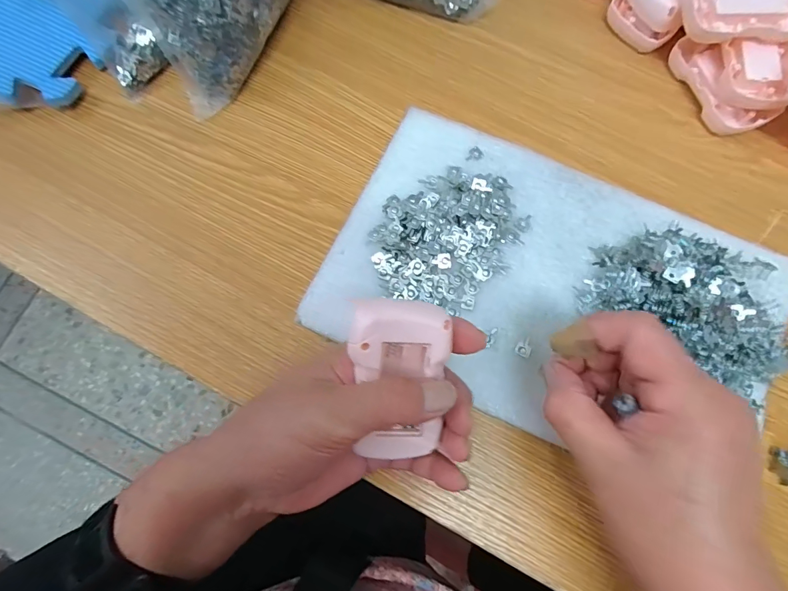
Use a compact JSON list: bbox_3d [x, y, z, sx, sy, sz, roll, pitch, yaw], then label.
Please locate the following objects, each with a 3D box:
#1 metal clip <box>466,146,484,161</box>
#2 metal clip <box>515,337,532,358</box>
[{"bbox_3d":[0.060,-0.106,0.306,0.014,0.004,0.010,-34,77,-11],"label":"metal clip"},{"bbox_3d":[0.087,0.034,0.272,0.010,0.004,0.013,21,74,4],"label":"metal clip"}]

